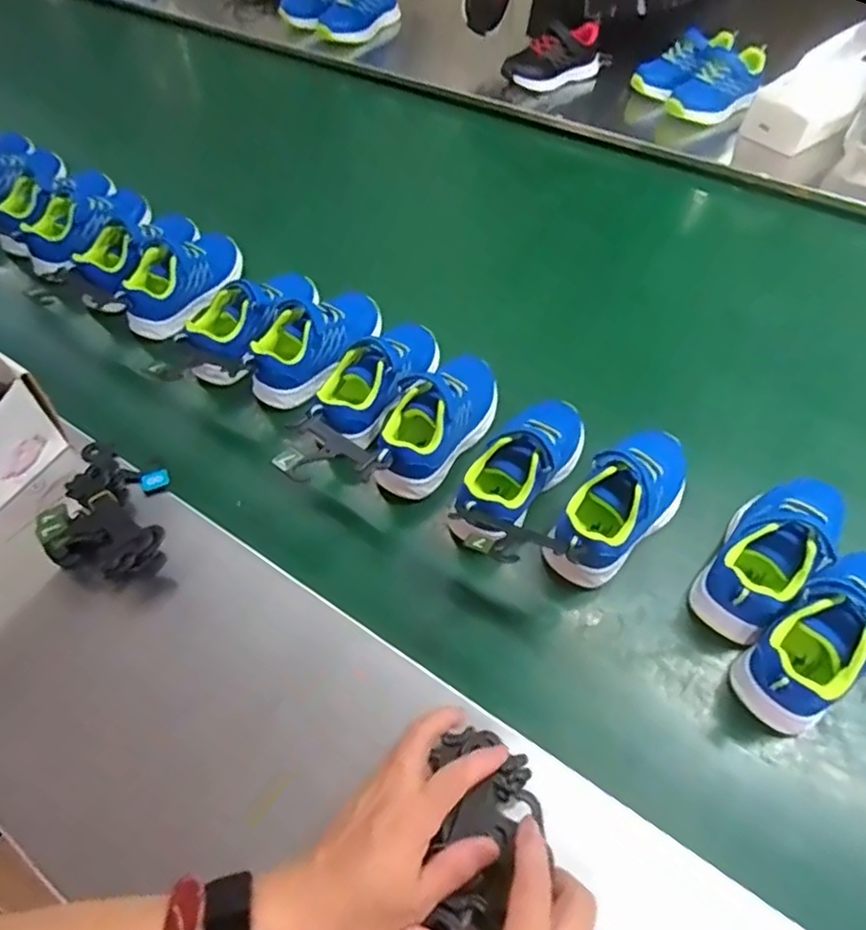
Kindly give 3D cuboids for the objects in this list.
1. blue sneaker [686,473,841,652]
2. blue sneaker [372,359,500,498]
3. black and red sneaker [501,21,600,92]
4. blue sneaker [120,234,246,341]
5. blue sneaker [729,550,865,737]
[{"bbox_3d":[0.271,0.066,0.506,0.073,0.063,0.161,31,61,25],"label":"blue sneaker"},{"bbox_3d":[0.004,-0.047,0.598,0.079,0.058,0.159,25,59,22],"label":"blue sneaker"},{"bbox_3d":[0.183,-0.624,0.980,0.145,0.067,0.068,-29,56,-16],"label":"black and red sneaker"},{"bbox_3d":[-0.284,-0.217,0.745,0.076,0.072,0.169,28,60,23],"label":"blue sneaker"},{"bbox_3d":[0.291,0.121,0.460,0.158,0.069,0.067,-33,57,-19],"label":"blue sneaker"}]

